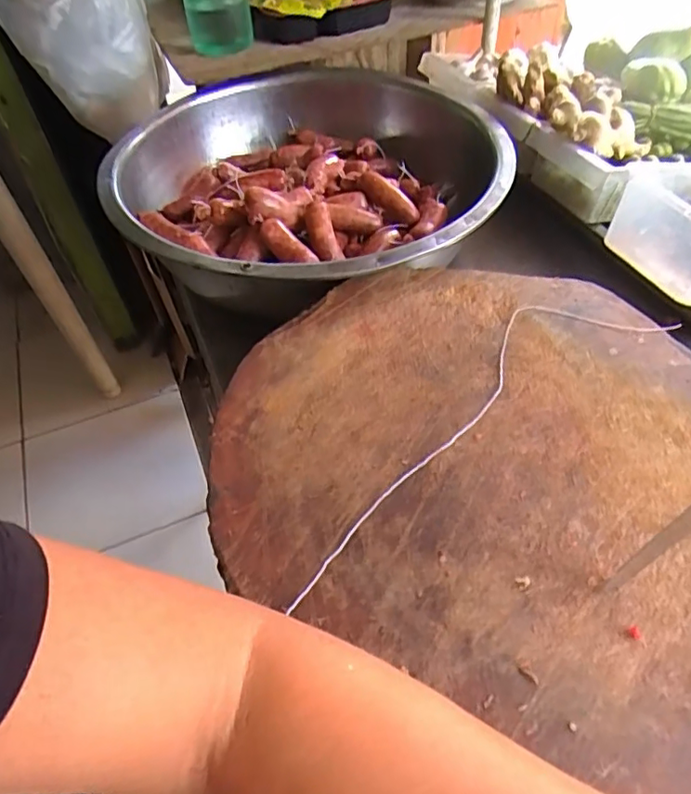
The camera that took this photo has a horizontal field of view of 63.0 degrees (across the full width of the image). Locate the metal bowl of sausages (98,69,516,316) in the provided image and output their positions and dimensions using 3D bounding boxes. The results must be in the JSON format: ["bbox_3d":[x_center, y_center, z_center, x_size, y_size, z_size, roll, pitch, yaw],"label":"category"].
[{"bbox_3d":[-0.038,-0.285,0.701,0.441,0.110,0.483,-3,50,3],"label":"metal bowl of sausages"}]

